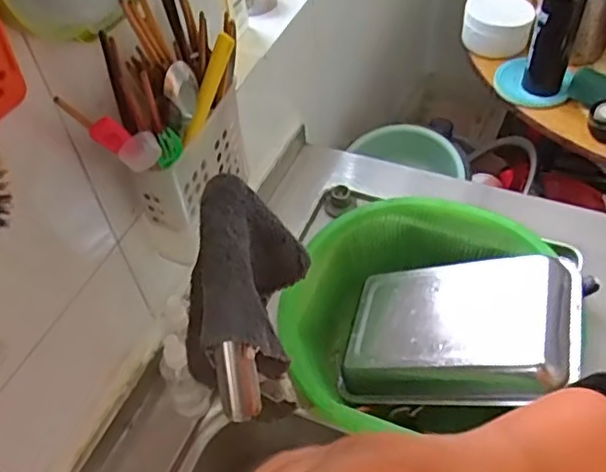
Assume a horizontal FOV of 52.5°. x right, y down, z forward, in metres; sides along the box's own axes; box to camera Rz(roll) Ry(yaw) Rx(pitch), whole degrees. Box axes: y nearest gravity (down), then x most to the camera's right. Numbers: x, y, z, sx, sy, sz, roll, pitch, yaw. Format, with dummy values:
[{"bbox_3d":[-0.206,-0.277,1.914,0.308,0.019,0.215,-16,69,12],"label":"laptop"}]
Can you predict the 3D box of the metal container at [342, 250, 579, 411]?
[{"bbox_3d":[0.179,0.116,0.746,0.281,0.043,0.176,-9,50,30],"label":"metal container"}]

